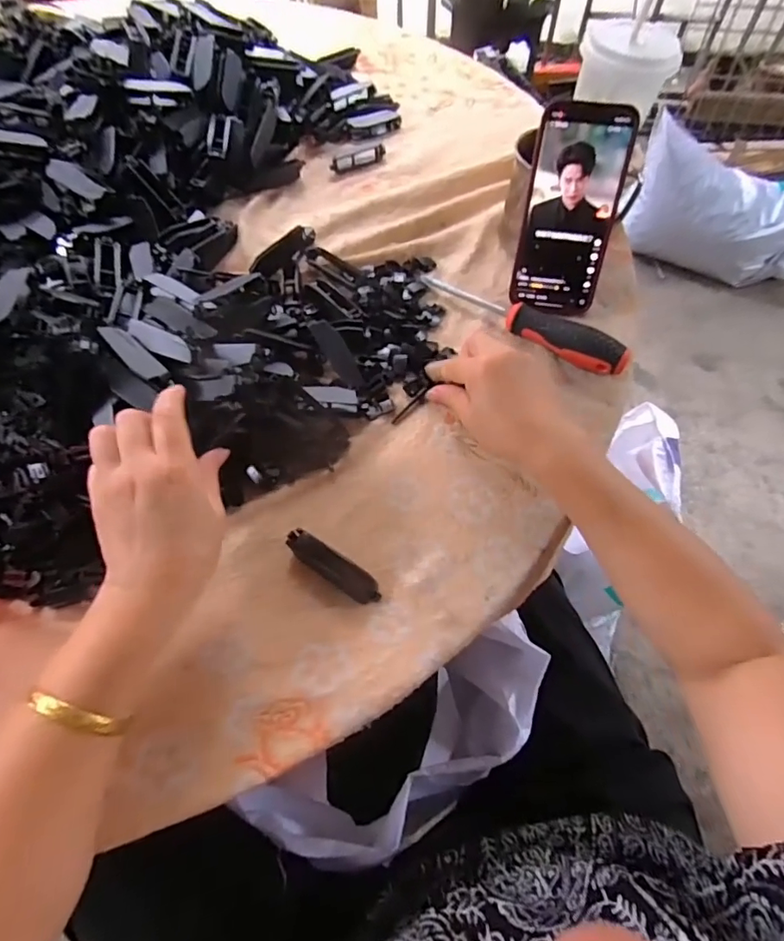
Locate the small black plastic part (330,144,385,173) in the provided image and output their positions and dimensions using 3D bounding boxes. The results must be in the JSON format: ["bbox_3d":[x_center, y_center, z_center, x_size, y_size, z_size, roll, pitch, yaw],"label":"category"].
[{"bbox_3d":[-0.039,-0.361,0.573,0.069,0.012,0.020,-24,65,-11],"label":"small black plastic part"}]

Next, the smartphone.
[{"bbox_3d":[0.152,-0.220,0.426,0.076,0.158,0.011,6,29,4],"label":"smartphone"}]

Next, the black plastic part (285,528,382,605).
[{"bbox_3d":[-0.041,0.067,0.341,0.073,0.019,0.017,31,68,16],"label":"black plastic part"}]

